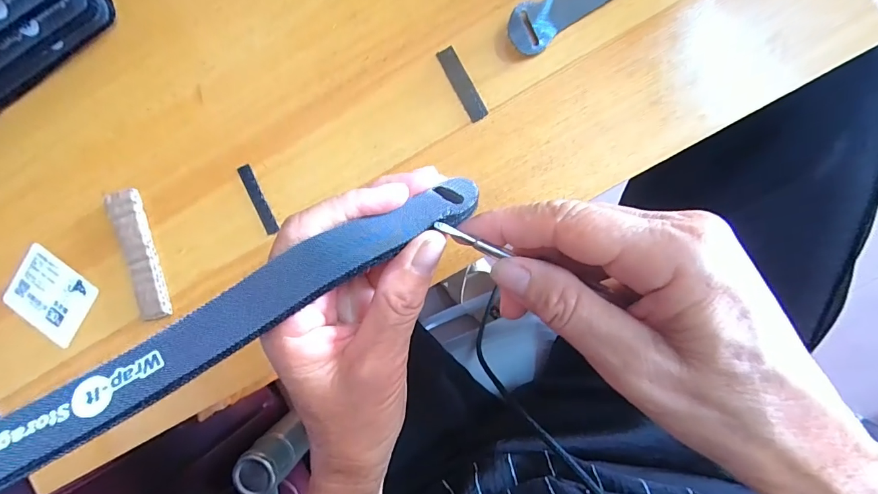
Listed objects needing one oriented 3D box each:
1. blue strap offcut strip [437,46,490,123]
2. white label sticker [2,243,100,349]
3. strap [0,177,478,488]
[{"bbox_3d":[0.014,-0.097,0.244,0.011,0.004,0.047,-28,88,6],"label":"blue strap offcut strip"},{"bbox_3d":[-0.268,0.034,0.284,0.058,0.004,0.049,34,94,3],"label":"white label sticker"},{"bbox_3d":[-0.068,0.023,0.149,0.188,0.014,0.024,-30,88,-11],"label":"strap"}]

